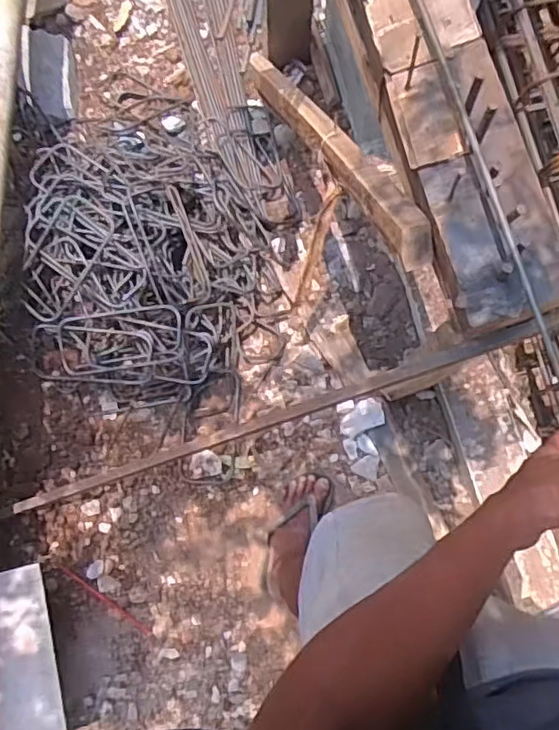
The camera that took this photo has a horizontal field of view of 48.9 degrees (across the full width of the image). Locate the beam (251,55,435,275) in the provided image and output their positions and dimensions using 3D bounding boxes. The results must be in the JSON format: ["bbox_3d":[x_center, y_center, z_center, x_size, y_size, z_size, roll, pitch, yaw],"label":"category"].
[{"bbox_3d":[0.053,-0.435,1.106,0.051,0.065,1.046,-19,38,0],"label":"beam"}]

